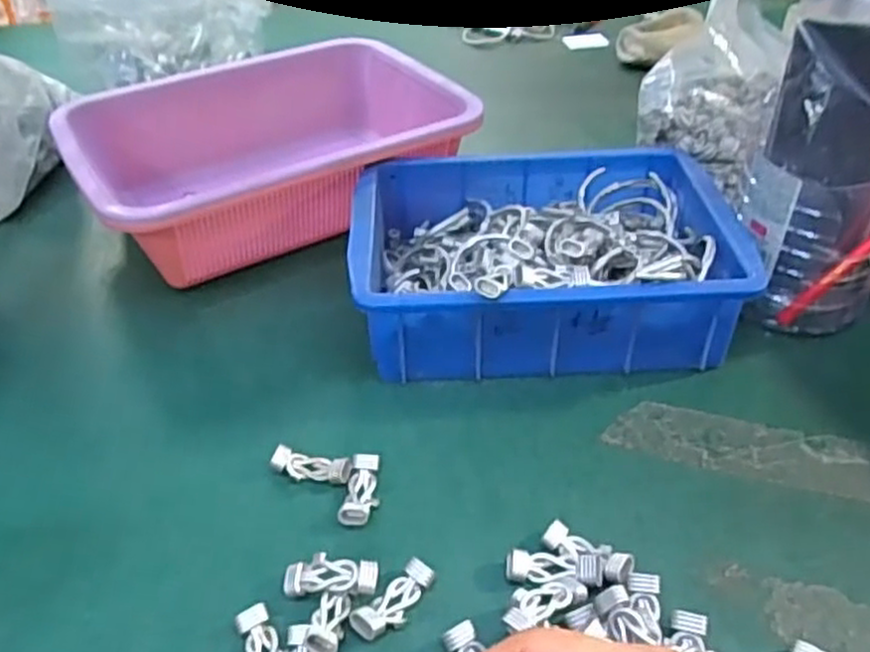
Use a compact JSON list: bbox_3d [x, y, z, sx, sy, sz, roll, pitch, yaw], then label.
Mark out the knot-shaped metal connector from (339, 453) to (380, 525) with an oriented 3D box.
[{"bbox_3d":[-0.039,0.088,0.398,0.018,0.009,0.044,4,39,8],"label":"knot-shaped metal connector"}]

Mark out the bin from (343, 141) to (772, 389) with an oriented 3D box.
[{"bbox_3d":[0.072,-0.046,0.507,0.243,0.078,0.178,-2,39,-1],"label":"bin"}]

